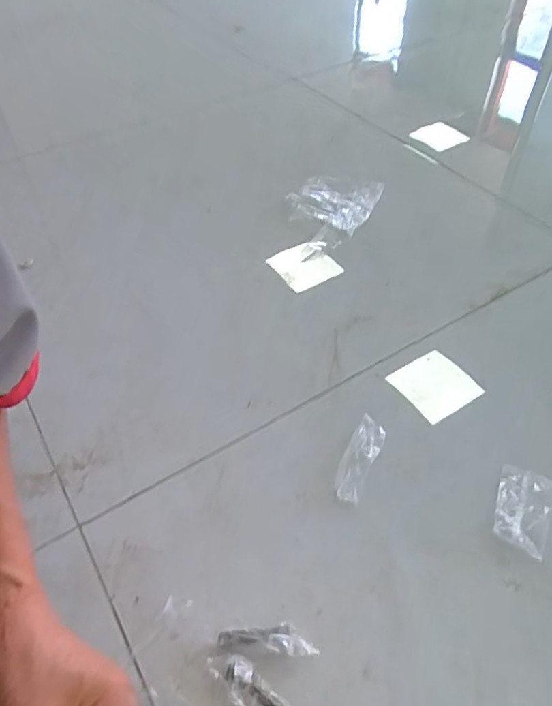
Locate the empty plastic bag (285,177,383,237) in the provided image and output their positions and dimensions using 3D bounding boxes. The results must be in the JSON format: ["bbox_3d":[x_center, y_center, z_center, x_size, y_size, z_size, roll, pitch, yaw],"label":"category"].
[{"bbox_3d":[0.096,-0.260,0.899,0.158,0.033,0.129,31,56,26],"label":"empty plastic bag"}]

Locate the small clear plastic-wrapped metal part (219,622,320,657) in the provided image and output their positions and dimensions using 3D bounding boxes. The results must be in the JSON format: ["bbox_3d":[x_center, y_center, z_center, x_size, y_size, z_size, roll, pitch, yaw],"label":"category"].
[{"bbox_3d":[-0.007,0.243,0.454,0.082,0.016,0.022,5,49,6],"label":"small clear plastic-wrapped metal part"}]

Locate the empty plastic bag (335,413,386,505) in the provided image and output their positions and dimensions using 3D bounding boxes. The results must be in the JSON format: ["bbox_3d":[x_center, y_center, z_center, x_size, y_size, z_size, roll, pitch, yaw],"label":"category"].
[{"bbox_3d":[0.088,0.113,0.567,0.033,0.006,0.095,20,64,18],"label":"empty plastic bag"}]

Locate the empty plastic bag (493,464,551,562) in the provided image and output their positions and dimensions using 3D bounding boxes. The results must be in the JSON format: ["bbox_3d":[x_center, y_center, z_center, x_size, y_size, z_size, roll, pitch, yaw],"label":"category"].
[{"bbox_3d":[0.247,0.155,0.531,0.053,0.005,0.086,20,52,18],"label":"empty plastic bag"}]

